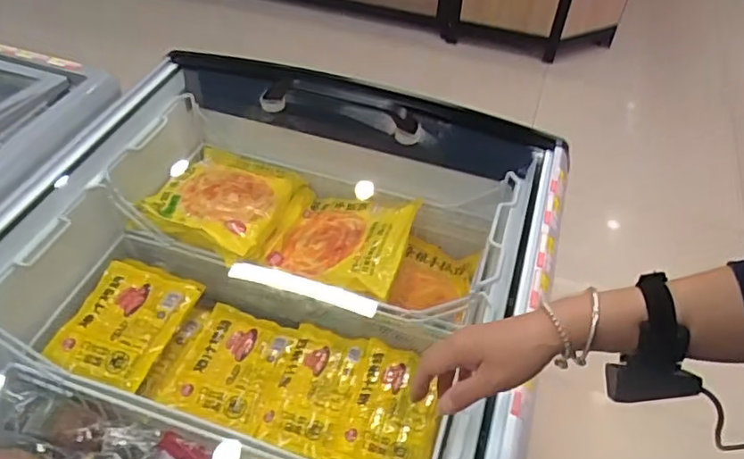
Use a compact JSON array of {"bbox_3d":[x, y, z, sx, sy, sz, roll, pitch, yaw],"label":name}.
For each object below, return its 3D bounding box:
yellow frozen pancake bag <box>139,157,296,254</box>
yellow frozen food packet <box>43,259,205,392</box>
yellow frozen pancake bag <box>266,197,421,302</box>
[{"bbox_3d":[-0.277,-0.056,1.078,0.218,0.056,0.228,16,48,12],"label":"yellow frozen pancake bag"},{"bbox_3d":[-0.390,0.138,0.934,0.159,0.037,0.228,16,48,12],"label":"yellow frozen food packet"},{"bbox_3d":[-0.064,0.024,1.093,0.262,0.061,0.224,4,43,25],"label":"yellow frozen pancake bag"}]

